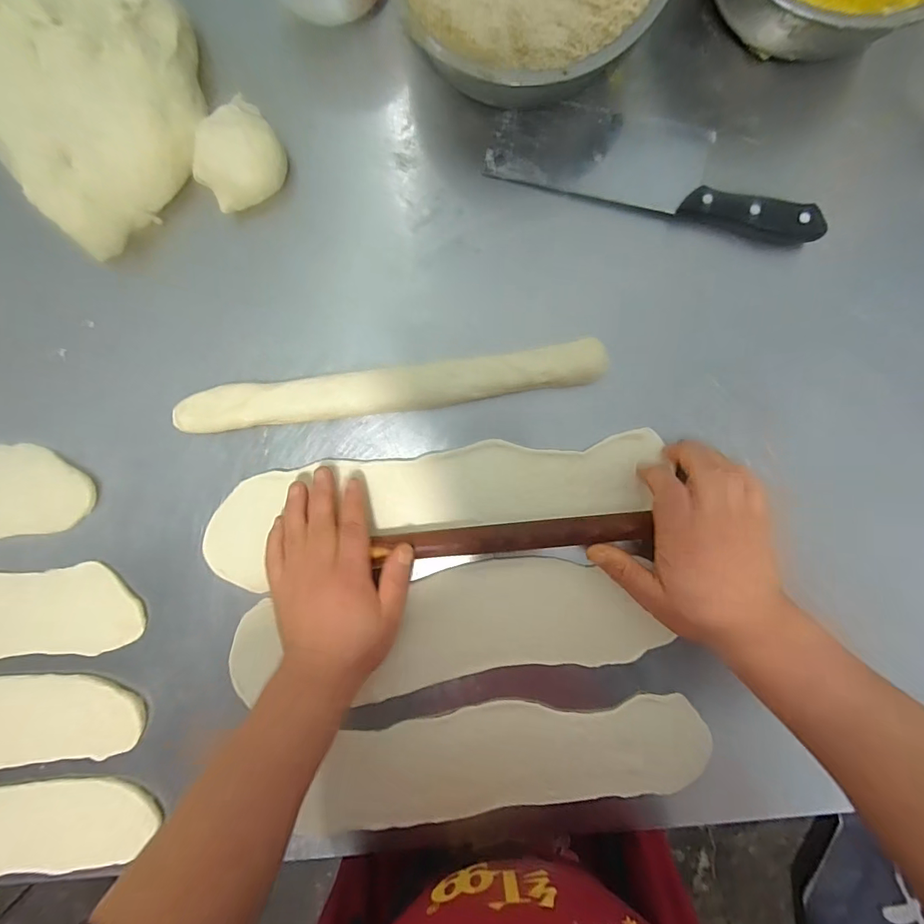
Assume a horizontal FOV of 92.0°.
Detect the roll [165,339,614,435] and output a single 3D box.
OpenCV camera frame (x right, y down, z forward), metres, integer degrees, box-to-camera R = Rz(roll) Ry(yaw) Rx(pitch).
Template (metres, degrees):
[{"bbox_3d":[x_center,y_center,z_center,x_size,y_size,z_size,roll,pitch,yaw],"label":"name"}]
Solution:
[{"bbox_3d":[-0.061,-0.060,0.368,0.351,0.022,0.035,-7,92,2],"label":"roll"}]

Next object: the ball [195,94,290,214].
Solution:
[{"bbox_3d":[-0.182,-0.247,0.357,0.071,0.044,0.063,-38,91,3],"label":"ball"}]

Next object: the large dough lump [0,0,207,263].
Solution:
[{"bbox_3d":[-0.287,-0.280,0.344,0.187,0.066,0.154,-34,91,3],"label":"large dough lump"}]

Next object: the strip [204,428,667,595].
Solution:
[{"bbox_3d":[-0.029,0.035,0.377,0.384,0.011,0.087,-8,92,3],"label":"strip"}]

